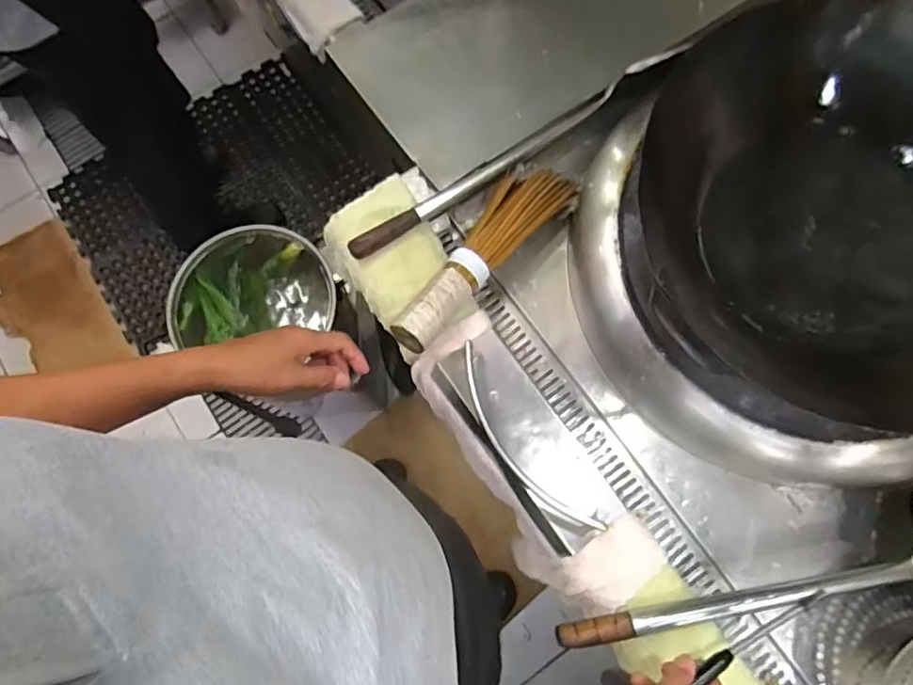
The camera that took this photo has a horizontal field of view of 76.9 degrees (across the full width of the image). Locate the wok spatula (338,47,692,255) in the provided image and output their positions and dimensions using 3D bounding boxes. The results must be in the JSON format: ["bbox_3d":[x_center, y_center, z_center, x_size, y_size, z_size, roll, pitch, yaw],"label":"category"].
[{"bbox_3d":[0.068,-0.234,0.690,0.454,0.062,0.028,-31,77,-6],"label":"wok spatula"}]

